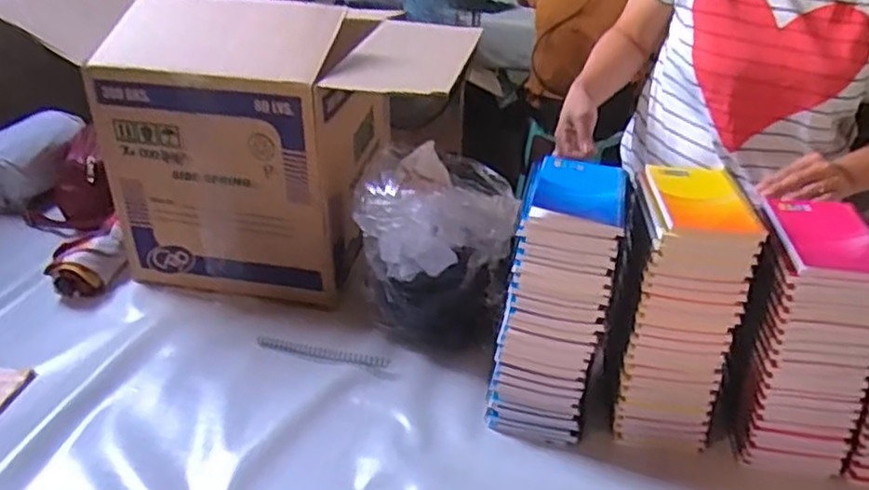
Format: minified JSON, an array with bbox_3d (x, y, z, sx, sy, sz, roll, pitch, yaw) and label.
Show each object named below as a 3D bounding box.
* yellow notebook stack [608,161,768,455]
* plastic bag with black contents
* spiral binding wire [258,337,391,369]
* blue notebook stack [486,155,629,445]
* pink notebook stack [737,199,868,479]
[{"bbox_3d":[0.241,0.063,0.690,0.091,0.242,0.138,7,33,11],"label":"yellow notebook stack"},{"bbox_3d":[-0.007,0.001,0.827,0.164,0.198,0.173,-2,33,-3],"label":"plastic bag with black contents"},{"bbox_3d":[-0.131,0.127,0.818,0.164,0.006,0.018,9,34,13],"label":"spiral binding wire"},{"bbox_3d":[0.127,0.055,0.698,0.095,0.245,0.149,10,34,16],"label":"blue notebook stack"},{"bbox_3d":[0.347,0.089,0.660,0.091,0.214,0.139,5,33,8],"label":"pink notebook stack"}]

